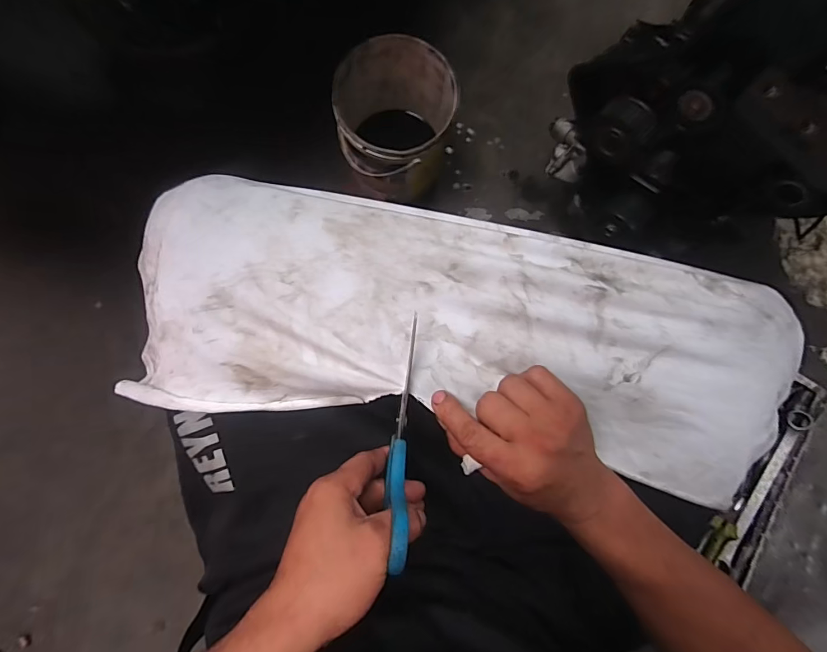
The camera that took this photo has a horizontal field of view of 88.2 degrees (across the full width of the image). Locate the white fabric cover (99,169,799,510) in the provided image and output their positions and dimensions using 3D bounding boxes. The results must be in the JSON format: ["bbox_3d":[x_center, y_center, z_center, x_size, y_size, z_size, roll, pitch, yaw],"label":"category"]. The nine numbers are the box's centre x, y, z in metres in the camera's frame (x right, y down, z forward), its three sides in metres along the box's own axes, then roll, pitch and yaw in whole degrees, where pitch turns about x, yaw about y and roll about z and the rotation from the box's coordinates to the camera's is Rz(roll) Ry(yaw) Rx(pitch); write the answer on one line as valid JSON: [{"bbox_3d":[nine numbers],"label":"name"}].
[{"bbox_3d":[0.050,0.005,0.369,0.555,0.036,0.204,9,85,-3],"label":"white fabric cover"}]

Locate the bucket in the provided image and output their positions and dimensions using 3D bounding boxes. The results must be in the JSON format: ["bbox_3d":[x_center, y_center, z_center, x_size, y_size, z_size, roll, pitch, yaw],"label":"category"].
[{"bbox_3d":[-0.033,-0.317,0.692,0.169,0.191,0.173,0,86,-3],"label":"bucket"}]

